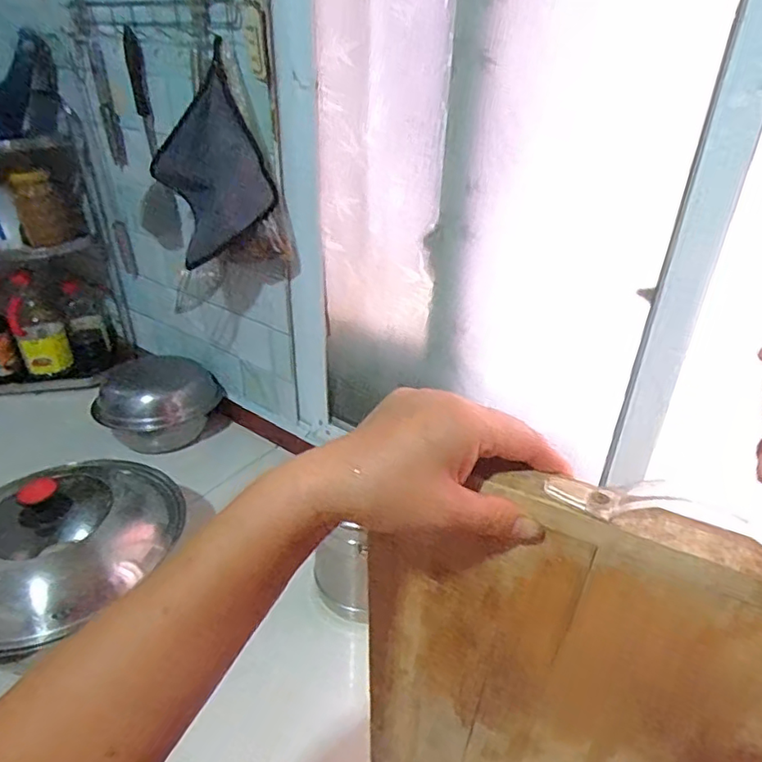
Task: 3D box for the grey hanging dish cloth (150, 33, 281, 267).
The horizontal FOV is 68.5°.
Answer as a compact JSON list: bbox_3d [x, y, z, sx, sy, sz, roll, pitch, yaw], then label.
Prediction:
[{"bbox_3d":[-0.247,-0.307,0.823,0.195,0.255,0.045,53,32,3],"label":"grey hanging dish cloth"}]

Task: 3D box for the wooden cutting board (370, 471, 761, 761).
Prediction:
[{"bbox_3d":[0.140,0.261,0.382,0.324,0.446,0.027,16,34,23],"label":"wooden cutting board"}]

